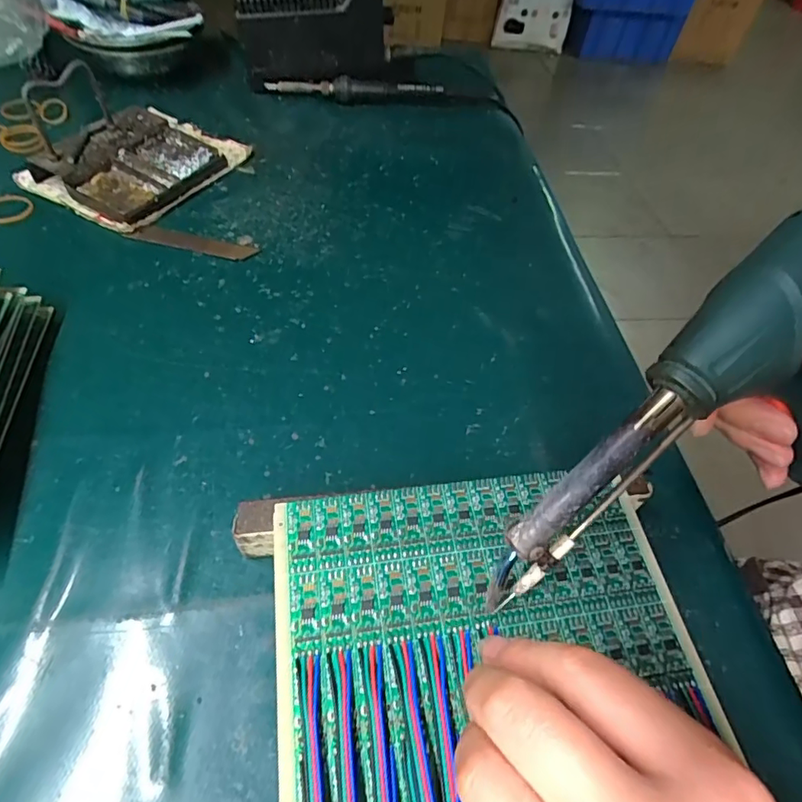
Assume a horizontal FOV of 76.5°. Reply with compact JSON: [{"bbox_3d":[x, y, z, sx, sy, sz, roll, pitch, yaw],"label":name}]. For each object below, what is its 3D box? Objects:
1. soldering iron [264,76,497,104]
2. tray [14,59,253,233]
[{"bbox_3d":[-0.019,-0.322,0.529,0.232,0.023,0.021,1,53,-5],"label":"soldering iron"},{"bbox_3d":[-0.213,-0.217,0.404,0.110,0.071,0.147,24,55,12],"label":"tray"}]

